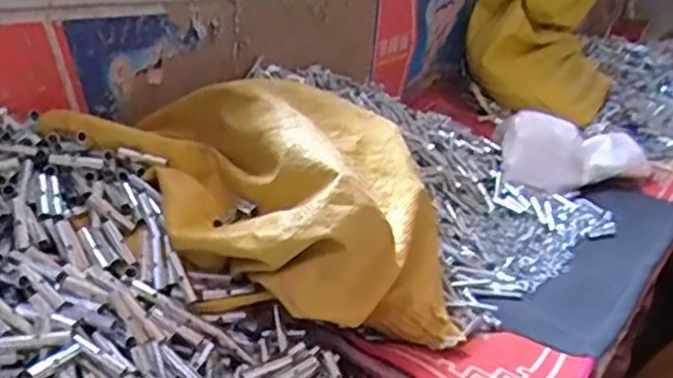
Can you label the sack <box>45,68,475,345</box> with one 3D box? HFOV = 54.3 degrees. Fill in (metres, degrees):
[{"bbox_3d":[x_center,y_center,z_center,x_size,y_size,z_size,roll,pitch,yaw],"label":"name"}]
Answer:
[{"bbox_3d":[-0.072,0.012,0.605,0.375,0.164,0.258,9,24,4],"label":"sack"}]

